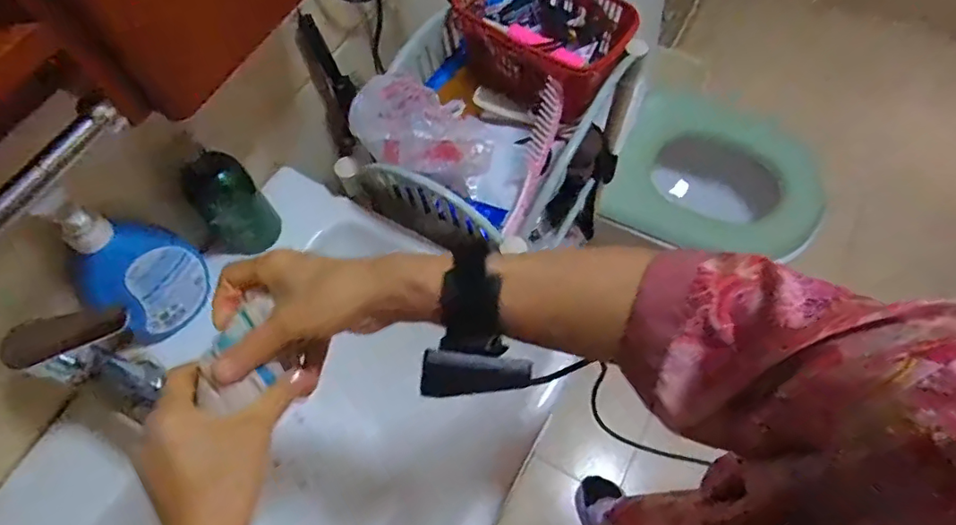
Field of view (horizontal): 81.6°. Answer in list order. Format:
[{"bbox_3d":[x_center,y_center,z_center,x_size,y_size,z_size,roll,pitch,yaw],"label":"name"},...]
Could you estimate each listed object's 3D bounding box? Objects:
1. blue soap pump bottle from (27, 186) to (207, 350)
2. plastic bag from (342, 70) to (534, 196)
[{"bbox_3d":[-0.334,0.003,0.519,0.046,0.206,0.103,25,68,14],"label":"blue soap pump bottle"},{"bbox_3d":[-0.056,-0.145,0.608,0.180,0.071,0.089,26,69,14],"label":"plastic bag"}]

